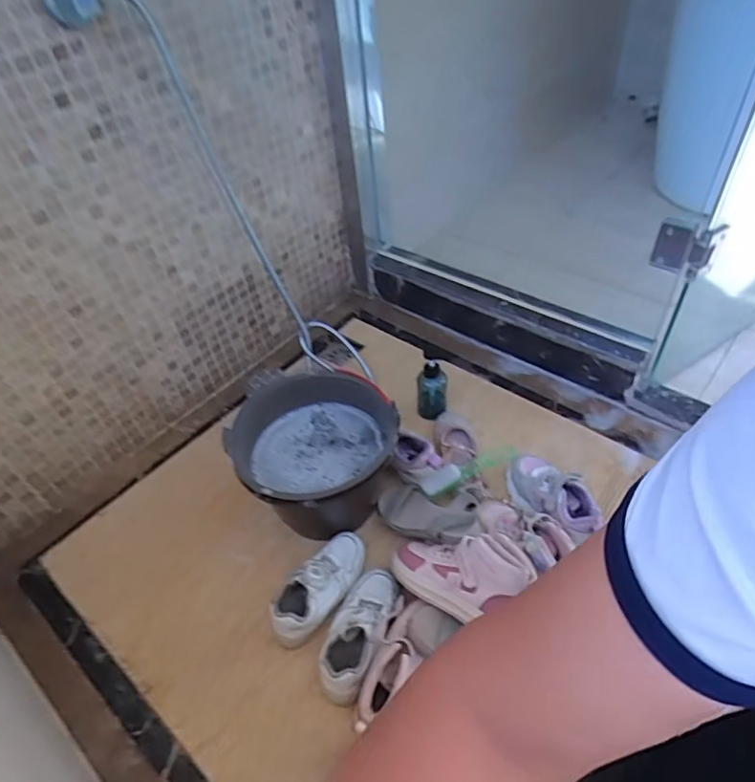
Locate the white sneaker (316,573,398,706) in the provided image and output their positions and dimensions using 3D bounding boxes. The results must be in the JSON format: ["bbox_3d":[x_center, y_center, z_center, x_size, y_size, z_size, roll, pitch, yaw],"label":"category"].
[{"bbox_3d":[-0.023,0.363,0.819,0.091,0.084,0.197,13,48,18],"label":"white sneaker"}]

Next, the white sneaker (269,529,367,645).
[{"bbox_3d":[-0.089,0.319,0.881,0.081,0.070,0.202,29,55,30],"label":"white sneaker"}]

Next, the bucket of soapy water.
[{"bbox_3d":[-0.101,0.117,0.946,0.265,0.224,0.243,-3,45,3],"label":"bucket of soapy water"}]

